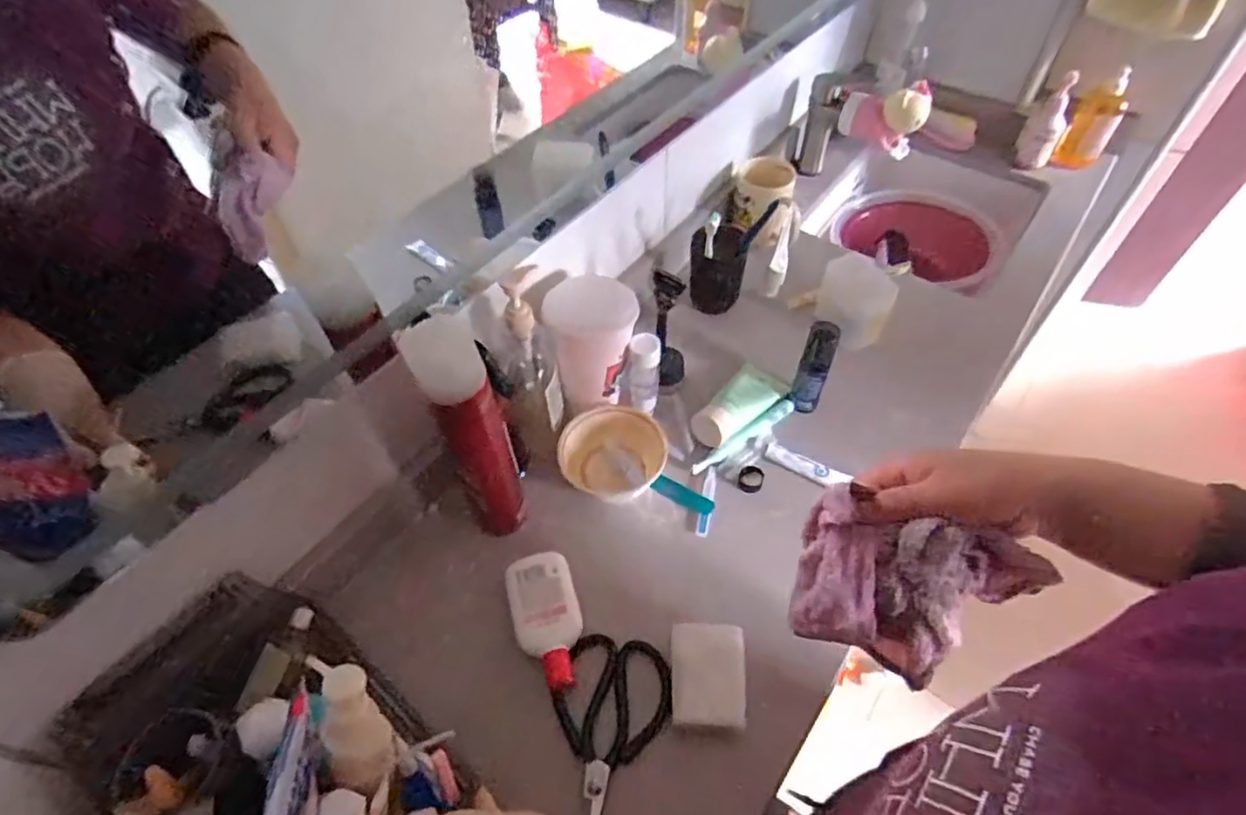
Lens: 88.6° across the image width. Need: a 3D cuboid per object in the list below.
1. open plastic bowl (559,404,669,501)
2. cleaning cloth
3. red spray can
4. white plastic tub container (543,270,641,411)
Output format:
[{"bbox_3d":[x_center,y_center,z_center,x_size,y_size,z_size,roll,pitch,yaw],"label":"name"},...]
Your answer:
[{"bbox_3d":[-0.010,0.049,0.700,0.119,0.043,0.097,-12,56,-10],"label":"open plastic bowl"},{"bbox_3d":[0.196,0.130,0.450,0.143,0.122,0.030,19,22,9],"label":"cleaning cloth"},{"bbox_3d":[-0.130,0.031,0.561,0.060,0.261,0.056,-1,53,1],"label":"red spray can"},{"bbox_3d":[-0.032,-0.070,0.688,0.094,0.134,0.081,-1,53,1],"label":"white plastic tub container"}]

